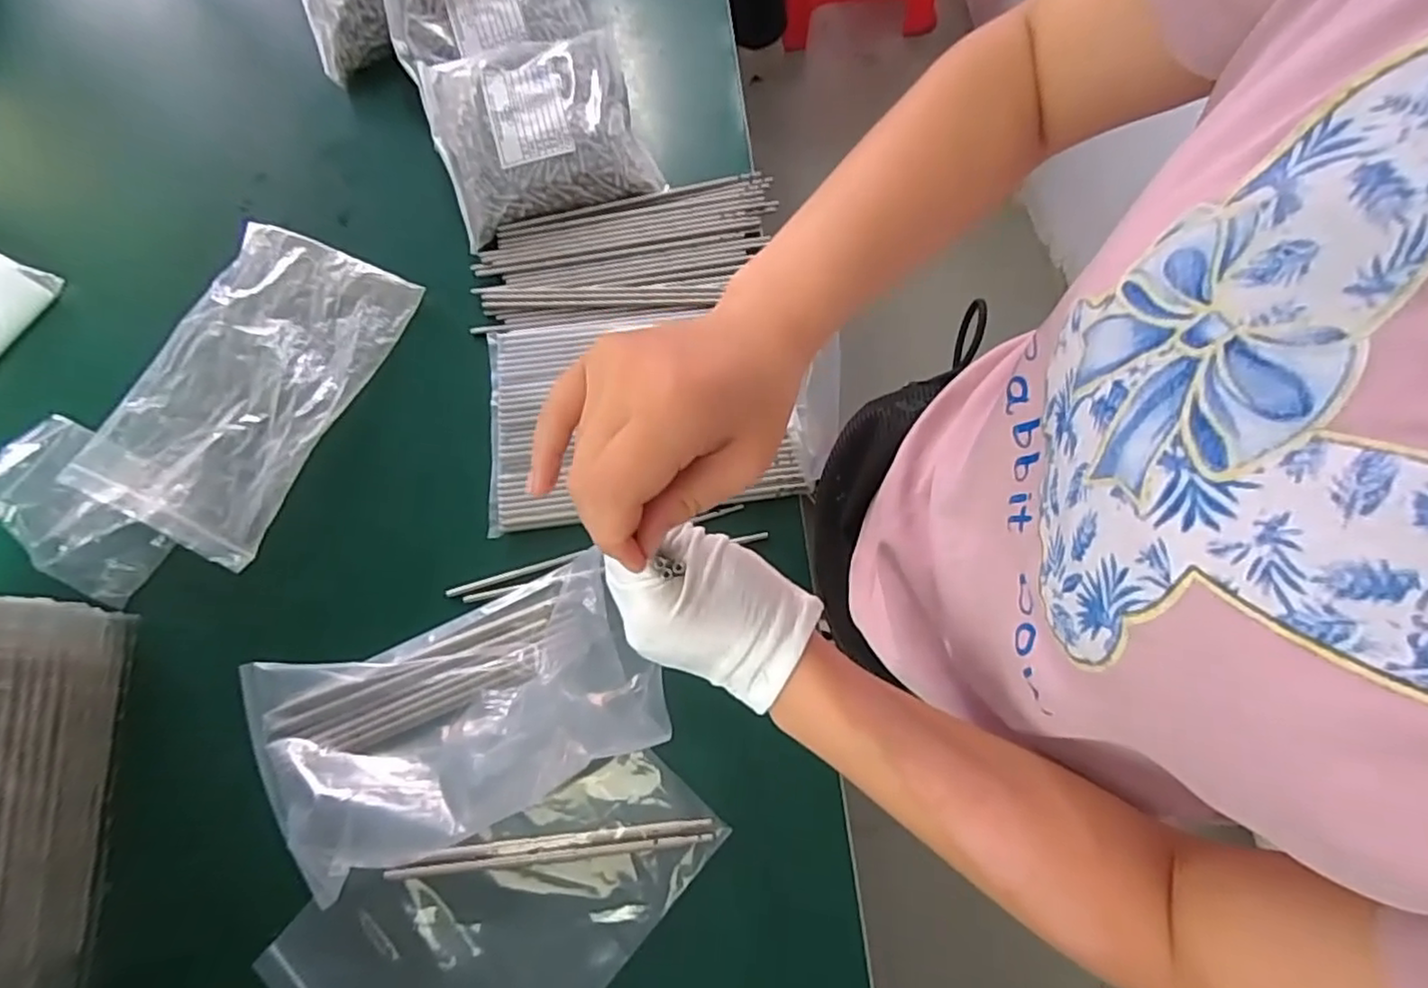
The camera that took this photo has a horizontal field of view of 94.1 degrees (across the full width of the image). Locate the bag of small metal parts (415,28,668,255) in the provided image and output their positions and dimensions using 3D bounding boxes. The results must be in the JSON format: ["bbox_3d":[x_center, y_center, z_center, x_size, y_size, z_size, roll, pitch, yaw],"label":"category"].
[{"bbox_3d":[-0.169,-0.351,0.633,0.189,0.048,0.177,-16,75,-3],"label":"bag of small metal parts"}]

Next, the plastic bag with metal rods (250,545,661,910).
[{"bbox_3d":[-0.199,0.162,0.494,0.304,0.053,0.167,-20,75,-4],"label":"plastic bag with metal rods"}]

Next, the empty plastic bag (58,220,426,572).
[{"bbox_3d":[-0.419,-0.104,0.597,0.182,0.024,0.290,25,77,8],"label":"empty plastic bag"}]

